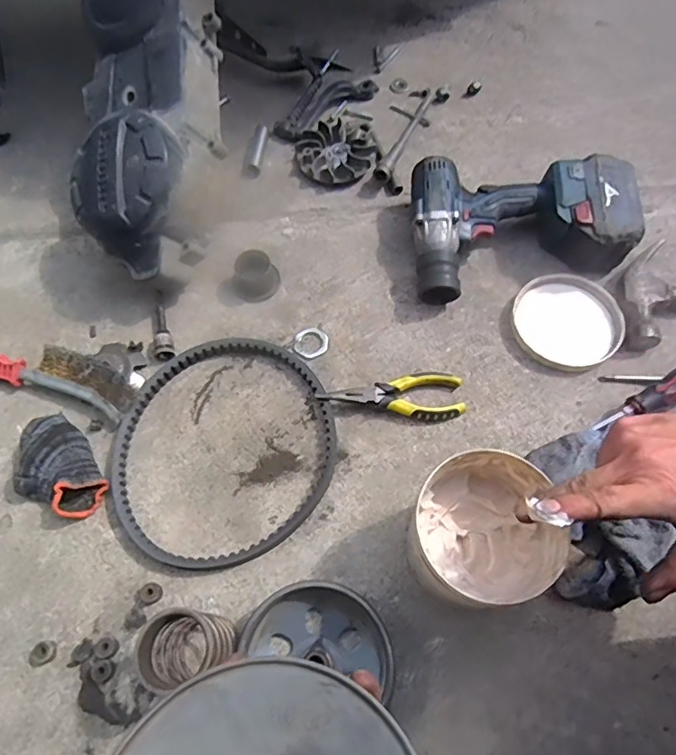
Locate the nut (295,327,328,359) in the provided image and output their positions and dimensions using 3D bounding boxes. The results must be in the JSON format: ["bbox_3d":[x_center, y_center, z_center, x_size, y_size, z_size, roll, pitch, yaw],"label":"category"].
[{"bbox_3d":[-0.031,-0.042,0.640,0.039,0.005,0.039,0,65,1],"label":"nut"}]

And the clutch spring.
[{"bbox_3d":[-0.120,0.224,0.452,0.055,0.115,0.056,-38,70,-15],"label":"clutch spring"}]

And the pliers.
[{"bbox_3d":[0.060,0.021,0.597,0.154,0.023,0.055,0,65,1],"label":"pliers"}]

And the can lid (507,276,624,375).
[{"bbox_3d":[0.265,-0.067,0.635,0.118,0.023,0.126,0,65,1],"label":"can lid"}]

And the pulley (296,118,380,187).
[{"bbox_3d":[-0.003,-0.309,0.751,0.104,0.024,0.101,0,65,1],"label":"pulley"}]

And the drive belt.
[{"bbox_3d":[-0.120,0.072,0.577,0.230,0.021,0.248,0,65,1],"label":"drive belt"}]

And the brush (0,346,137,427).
[{"bbox_3d":[-0.332,-0.009,0.608,0.227,0.044,0.059,17,67,9],"label":"brush"}]

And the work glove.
[{"bbox_3d":[-0.290,0.096,0.558,0.078,0.037,0.109,-33,69,-14],"label":"work glove"}]

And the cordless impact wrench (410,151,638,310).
[{"bbox_3d":[0.215,-0.178,0.648,0.249,0.086,0.166,0,65,1],"label":"cordless impact wrench"}]

